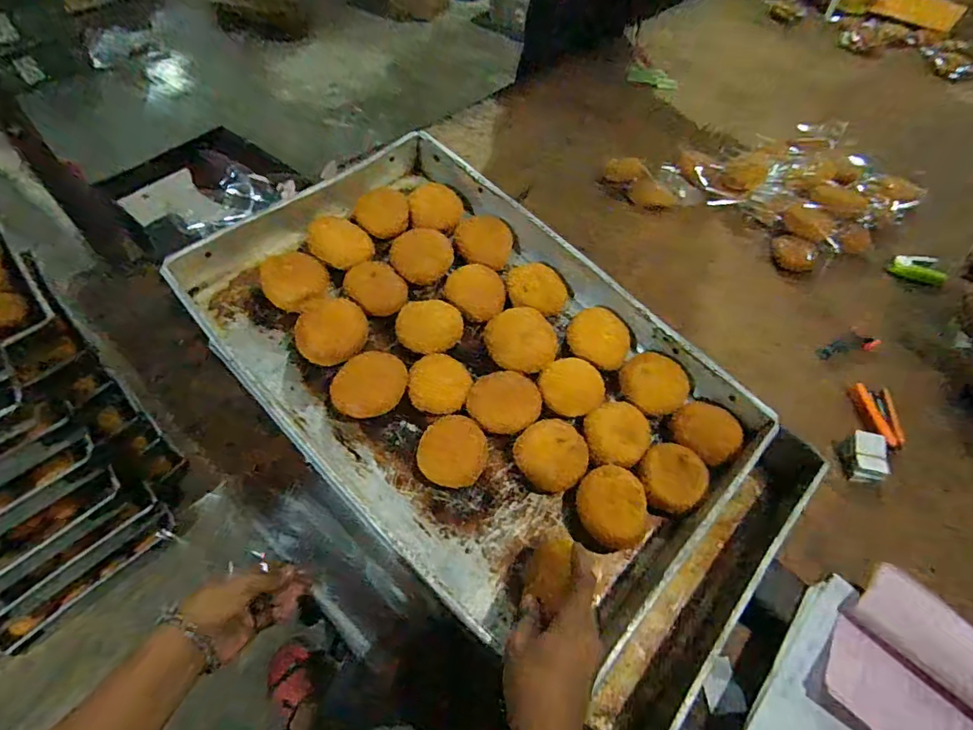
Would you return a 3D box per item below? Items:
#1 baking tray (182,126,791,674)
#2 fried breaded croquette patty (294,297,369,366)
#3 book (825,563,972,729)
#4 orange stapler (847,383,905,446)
[{"bbox_3d":[-0.018,-0.019,0.604,0.628,0.086,0.408,43,68,15],"label":"baking tray"},{"bbox_3d":[-0.183,-0.040,0.606,0.080,0.030,0.073,-21,59,-17],"label":"fried breaded croquette patty"},{"bbox_3d":[0.424,0.309,0.490,0.161,0.027,0.152,40,80,25],"label":"book"},{"bbox_3d":[0.545,0.069,0.716,0.053,0.021,0.095,13,56,6],"label":"orange stapler"}]

